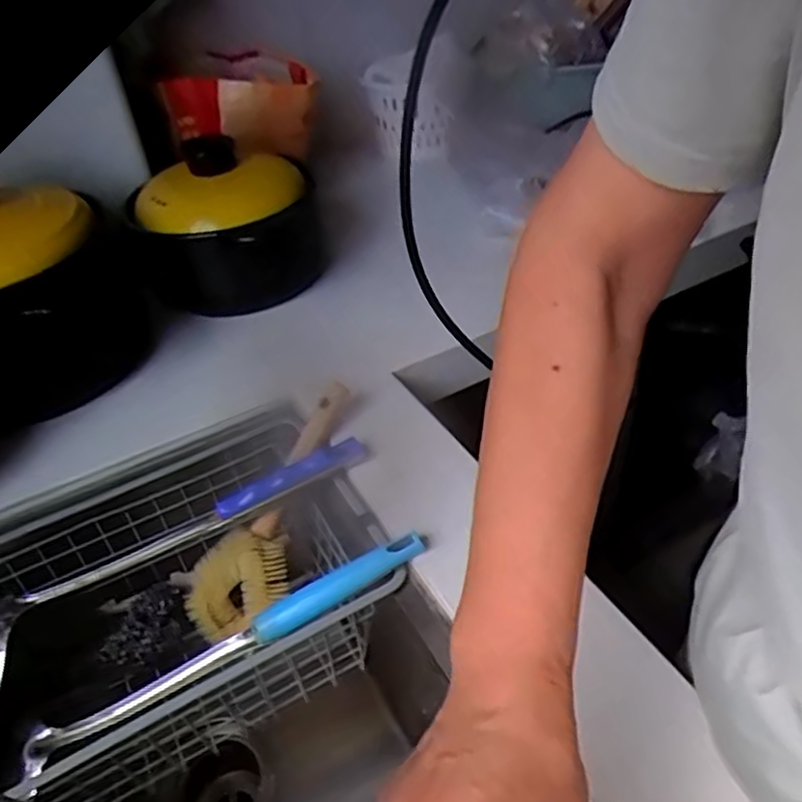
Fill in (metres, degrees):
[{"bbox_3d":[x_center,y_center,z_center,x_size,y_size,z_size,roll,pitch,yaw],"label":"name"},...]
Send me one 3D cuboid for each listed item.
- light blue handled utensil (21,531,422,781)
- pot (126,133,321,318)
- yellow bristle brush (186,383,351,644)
[{"bbox_3d":[-0.119,0.172,0.478,0.299,0.022,0.026,-29,43,-3],"label":"light blue handled utensil"},{"bbox_3d":[-0.184,-0.185,0.730,0.180,0.151,0.147,-17,41,-12],"label":"pot"},{"bbox_3d":[-0.105,0.092,0.574,0.078,0.040,0.238,24,82,31],"label":"yellow bristle brush"}]

